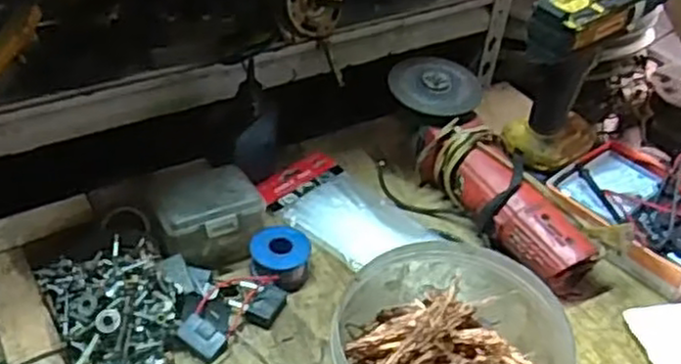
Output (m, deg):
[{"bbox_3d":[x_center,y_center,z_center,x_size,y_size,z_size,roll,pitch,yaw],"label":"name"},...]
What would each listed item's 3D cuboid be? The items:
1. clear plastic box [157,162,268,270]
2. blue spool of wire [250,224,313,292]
[{"bbox_3d":[-0.121,0.032,0.665,0.091,0.058,0.079,-16,46,-23],"label":"clear plastic box"},{"bbox_3d":[-0.054,0.068,0.660,0.052,0.033,0.052,3,41,-3],"label":"blue spool of wire"}]

